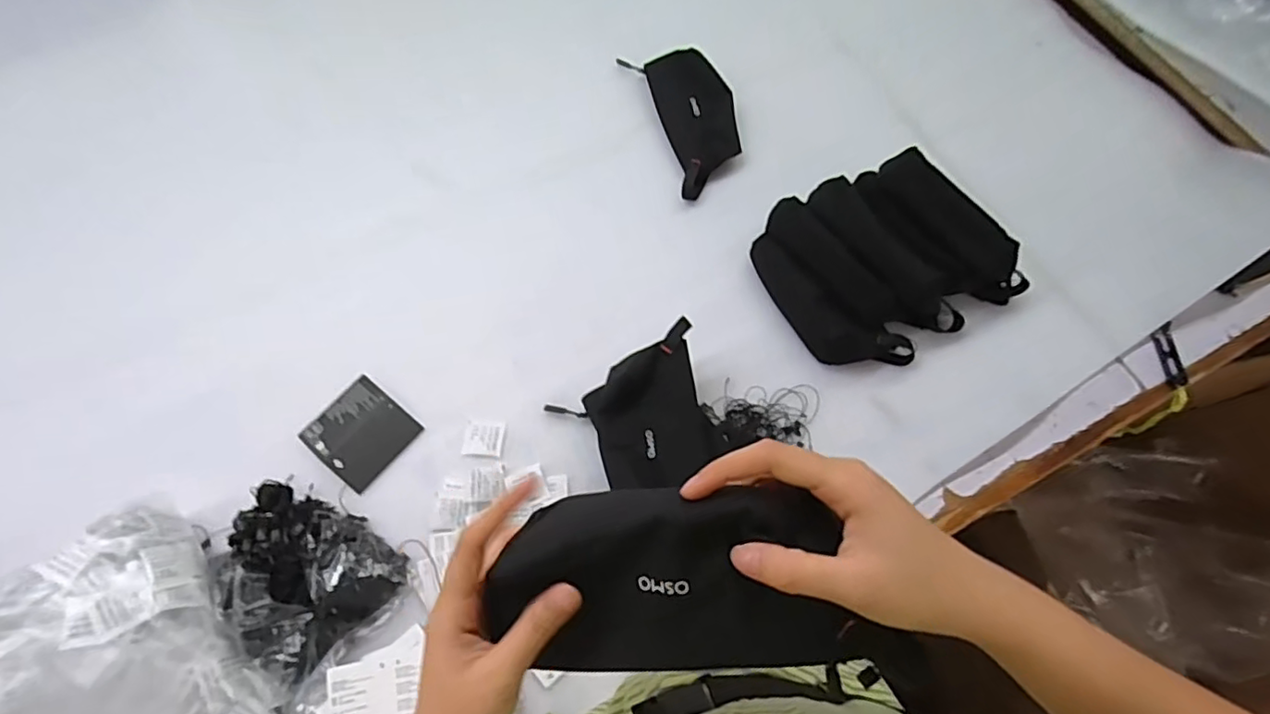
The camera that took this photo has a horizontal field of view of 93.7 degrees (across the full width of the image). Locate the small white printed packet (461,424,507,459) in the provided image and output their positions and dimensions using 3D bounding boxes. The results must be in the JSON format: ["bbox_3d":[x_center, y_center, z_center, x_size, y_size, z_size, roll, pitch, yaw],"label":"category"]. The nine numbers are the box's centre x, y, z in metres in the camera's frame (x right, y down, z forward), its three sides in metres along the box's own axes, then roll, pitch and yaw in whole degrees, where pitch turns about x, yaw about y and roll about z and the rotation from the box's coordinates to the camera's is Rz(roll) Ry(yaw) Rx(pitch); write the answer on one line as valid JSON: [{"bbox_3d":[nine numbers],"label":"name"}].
[{"bbox_3d":[-0.156,0.085,0.617,0.041,0.004,0.037,5,60,-2],"label":"small white printed packet"}]

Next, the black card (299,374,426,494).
[{"bbox_3d":[-0.283,0.076,0.616,0.092,0.005,0.087,38,73,13],"label":"black card"}]

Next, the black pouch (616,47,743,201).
[{"bbox_3d":[0.071,-0.316,0.772,0.106,0.044,0.237,-19,70,-8],"label":"black pouch"}]

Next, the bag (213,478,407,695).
[{"bbox_3d":[-0.308,0.194,0.544,0.167,0.051,0.127,39,73,14],"label":"bag"}]

